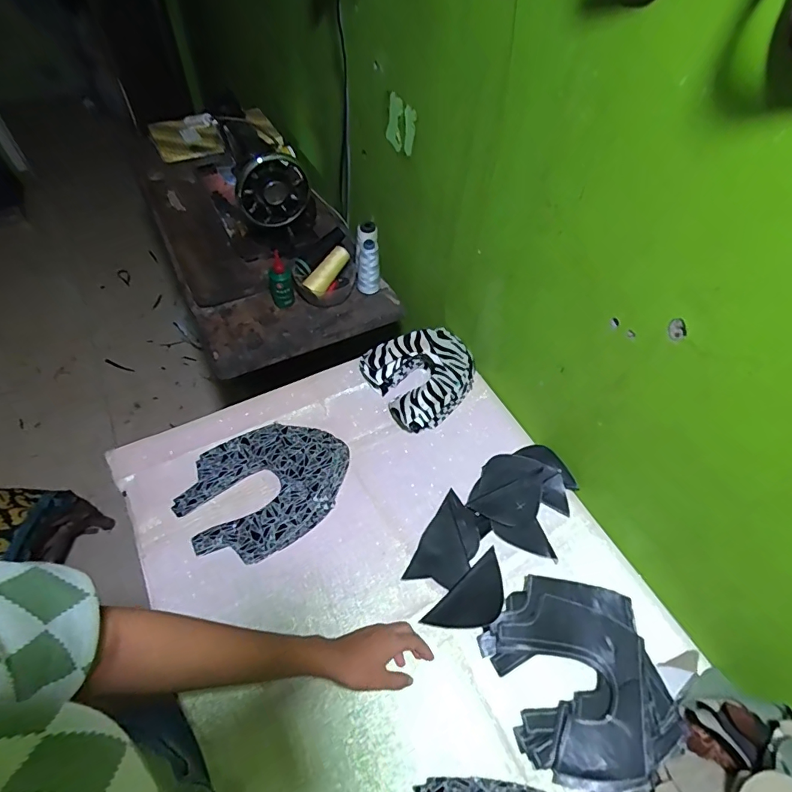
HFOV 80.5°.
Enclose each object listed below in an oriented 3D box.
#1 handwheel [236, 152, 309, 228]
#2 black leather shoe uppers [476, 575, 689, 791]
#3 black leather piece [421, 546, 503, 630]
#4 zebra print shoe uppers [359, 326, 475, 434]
[{"bbox_3d":[-0.231,-0.387,0.876,0.132,0.122,0.042,-17,58,-16],"label":"handwheel"},{"bbox_3d":[0.219,0.337,0.567,0.183,0.040,0.215,-15,57,-14],"label":"black leather shoe uppers"},{"bbox_3d":[0.105,0.273,0.623,0.132,0.011,0.062,-35,64,-25],"label":"black leather piece"},{"bbox_3d":[0.051,-0.044,0.810,0.184,0.077,0.171,-28,61,-22],"label":"zebra print shoe uppers"}]

